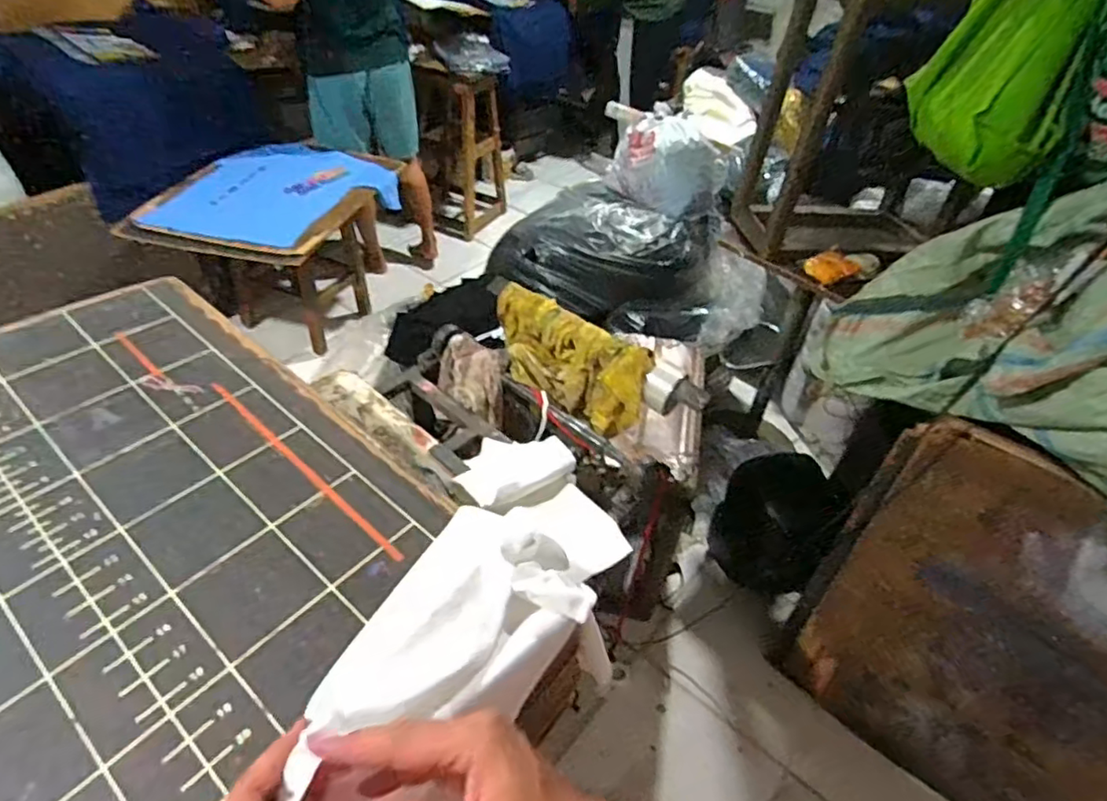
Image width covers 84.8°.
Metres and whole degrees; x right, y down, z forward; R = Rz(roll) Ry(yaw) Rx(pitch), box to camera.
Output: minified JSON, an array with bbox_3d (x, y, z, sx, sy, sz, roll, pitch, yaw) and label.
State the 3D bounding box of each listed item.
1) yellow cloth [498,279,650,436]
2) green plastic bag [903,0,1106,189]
[{"bbox_3d":[0.010,-0.077,1.127,0.361,0.128,0.144,34,49,27],"label":"yellow cloth"},{"bbox_3d":[0.676,-0.513,0.912,0.119,0.283,0.262,8,42,2],"label":"green plastic bag"}]

